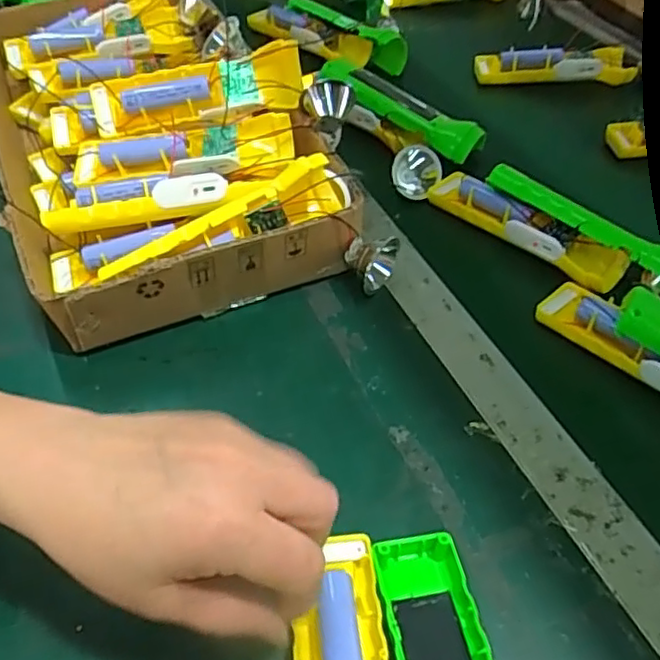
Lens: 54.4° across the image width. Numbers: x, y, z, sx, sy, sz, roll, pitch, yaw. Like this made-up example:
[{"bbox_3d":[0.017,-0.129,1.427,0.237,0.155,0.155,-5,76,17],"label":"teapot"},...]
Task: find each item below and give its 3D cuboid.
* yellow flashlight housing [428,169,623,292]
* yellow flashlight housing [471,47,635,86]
[{"bbox_3d":[0.152,-0.083,0.507,0.042,0.031,0.159,-35,56,-28],"label":"yellow flashlight housing"},{"bbox_3d":[0.239,-0.283,0.683,0.164,0.028,0.037,1,47,1],"label":"yellow flashlight housing"}]

